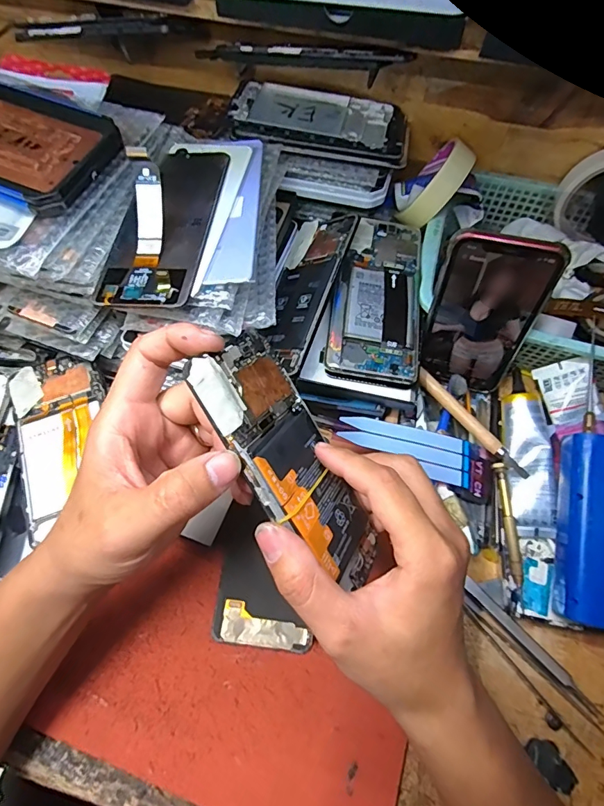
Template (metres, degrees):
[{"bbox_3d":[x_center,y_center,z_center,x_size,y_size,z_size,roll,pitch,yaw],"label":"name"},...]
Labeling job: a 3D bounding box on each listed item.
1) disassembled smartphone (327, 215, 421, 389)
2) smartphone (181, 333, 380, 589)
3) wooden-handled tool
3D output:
[{"bbox_3d":[0.066,-0.092,0.374,0.073,0.007,0.160,11,68,-2],"label":"disassembled smartphone"},{"bbox_3d":[-0.001,0.036,0.242,0.153,0.009,0.067,58,36,-9],"label":"smartphone"},{"bbox_3d":[0.141,0.016,0.367,0.012,0.010,0.118,-34,68,-16],"label":"wooden-handled tool"}]

